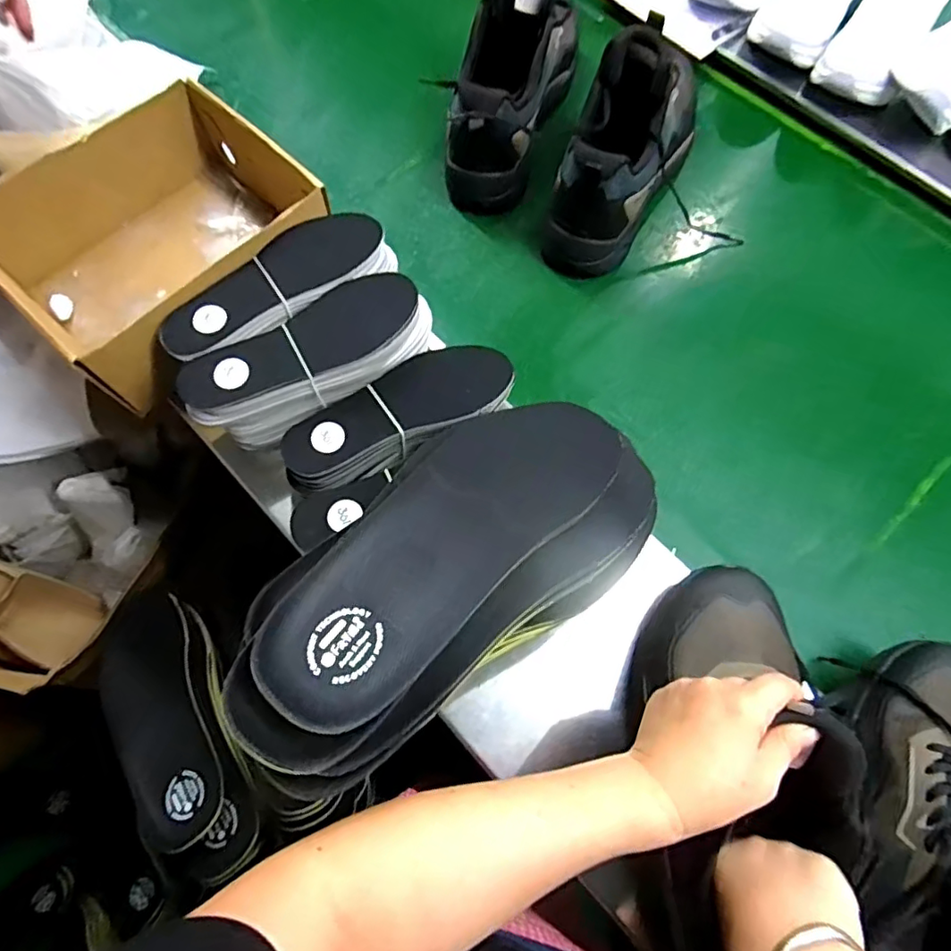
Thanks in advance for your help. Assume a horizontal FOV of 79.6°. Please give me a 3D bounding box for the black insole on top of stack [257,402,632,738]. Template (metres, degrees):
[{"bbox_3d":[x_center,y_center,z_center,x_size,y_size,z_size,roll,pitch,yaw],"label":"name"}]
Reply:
[{"bbox_3d":[-0.007,0.029,0.370,0.101,0.012,0.300,38,50,12],"label":"black insole on top of stack"}]

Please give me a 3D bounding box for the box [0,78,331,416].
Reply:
[{"bbox_3d":[-0.308,-0.229,0.570,0.246,0.106,0.268,41,75,13],"label":"box"}]

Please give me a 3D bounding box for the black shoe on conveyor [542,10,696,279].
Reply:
[{"bbox_3d":[0.175,-0.374,0.617,0.102,0.169,0.286,25,72,8],"label":"black shoe on conveyor"}]

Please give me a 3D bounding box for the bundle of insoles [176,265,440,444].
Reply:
[{"bbox_3d":[-0.142,-0.101,0.514,0.220,0.073,0.083,-36,74,-13],"label":"bundle of insoles"}]

